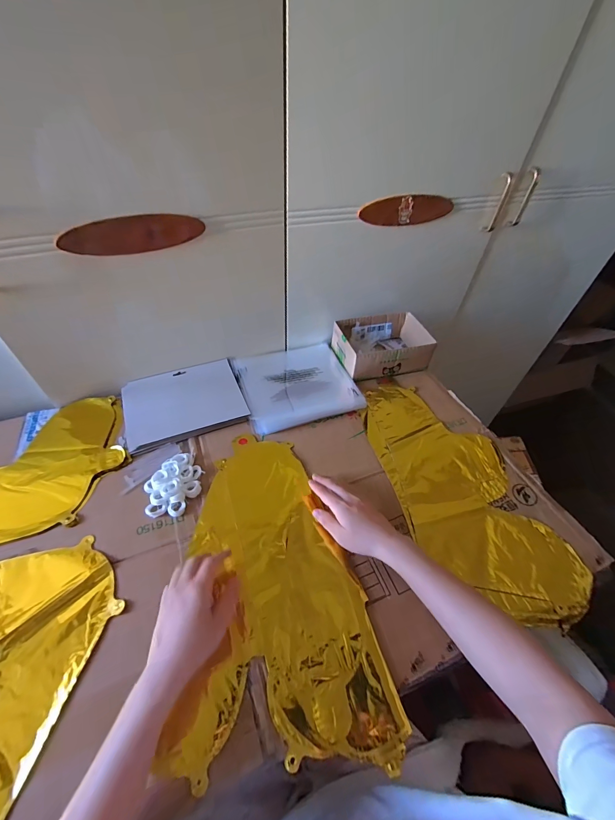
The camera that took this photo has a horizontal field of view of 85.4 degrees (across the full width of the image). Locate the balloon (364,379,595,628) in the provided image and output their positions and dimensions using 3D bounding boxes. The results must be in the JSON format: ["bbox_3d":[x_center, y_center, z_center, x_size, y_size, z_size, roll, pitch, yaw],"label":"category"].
[{"bbox_3d":[0.240,0.110,0.546,0.209,0.023,0.417,-10,51,-12],"label":"balloon"}]

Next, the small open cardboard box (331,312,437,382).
[{"bbox_3d":[0.157,-0.137,0.707,0.184,0.062,0.144,-15,52,-16],"label":"small open cardboard box"}]

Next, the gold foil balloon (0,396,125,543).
[{"bbox_3d":[-0.499,0.109,0.501,0.394,0.018,0.230,-16,52,-17],"label":"gold foil balloon"}]

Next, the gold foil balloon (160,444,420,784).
[{"bbox_3d":[-0.031,0.205,0.453,0.237,0.015,0.388,0,50,-4],"label":"gold foil balloon"}]

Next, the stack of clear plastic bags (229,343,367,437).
[{"bbox_3d":[-0.024,-0.061,0.664,0.217,0.014,0.210,-14,52,-15],"label":"stack of clear plastic bags"}]

